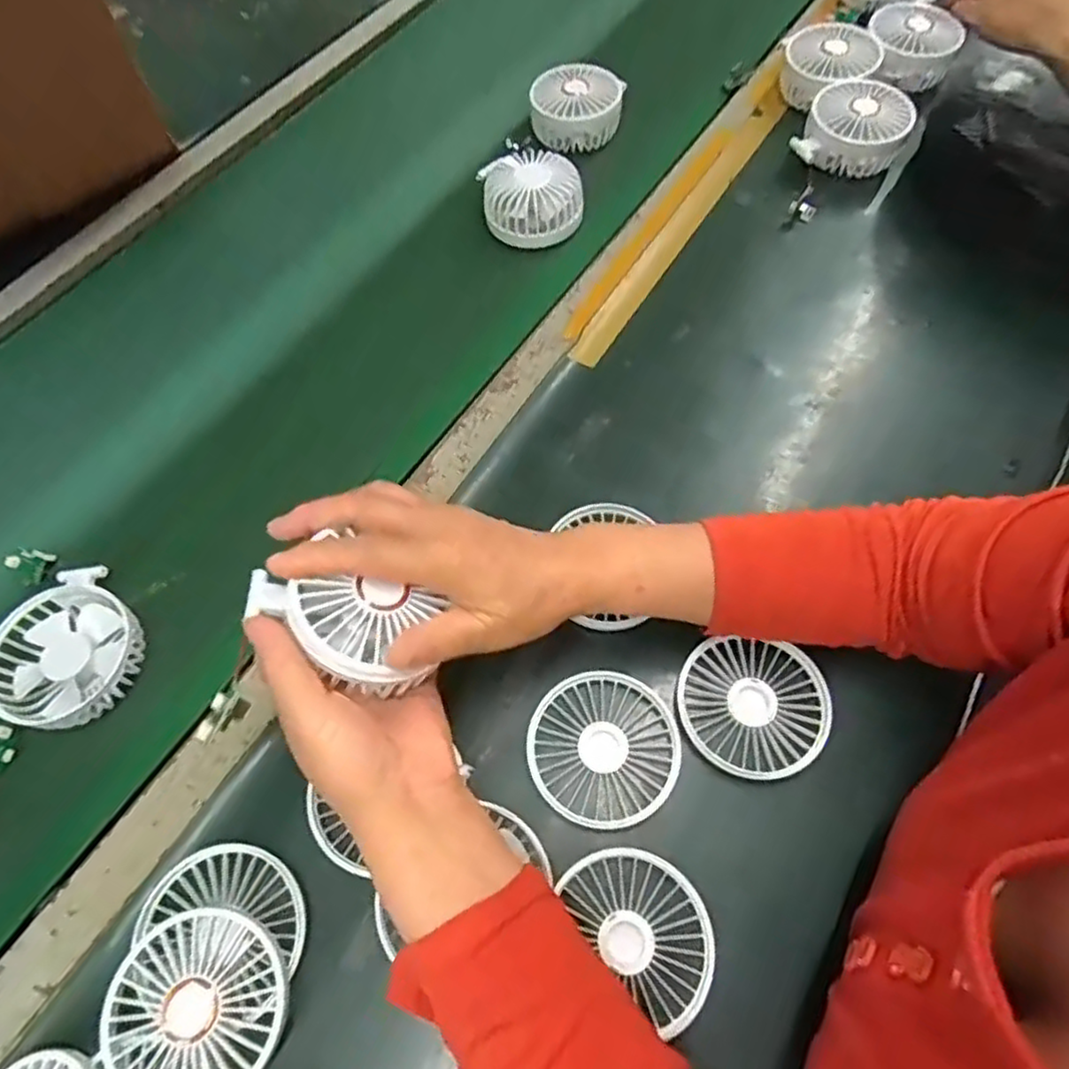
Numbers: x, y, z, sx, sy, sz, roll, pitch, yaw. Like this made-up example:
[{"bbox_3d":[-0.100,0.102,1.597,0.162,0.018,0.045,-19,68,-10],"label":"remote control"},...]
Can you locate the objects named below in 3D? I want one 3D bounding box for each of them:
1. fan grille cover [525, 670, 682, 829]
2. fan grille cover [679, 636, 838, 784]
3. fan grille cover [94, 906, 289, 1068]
[{"bbox_3d":[0.042,0.129,0.423,0.088,0.011,0.087,26,68,12],"label":"fan grille cover"},{"bbox_3d":[0.133,0.105,0.427,0.086,0.019,0.082,1,65,0],"label":"fan grille cover"},{"bbox_3d":[-0.173,0.242,0.356,0.087,0.010,0.087,26,66,11],"label":"fan grille cover"}]

